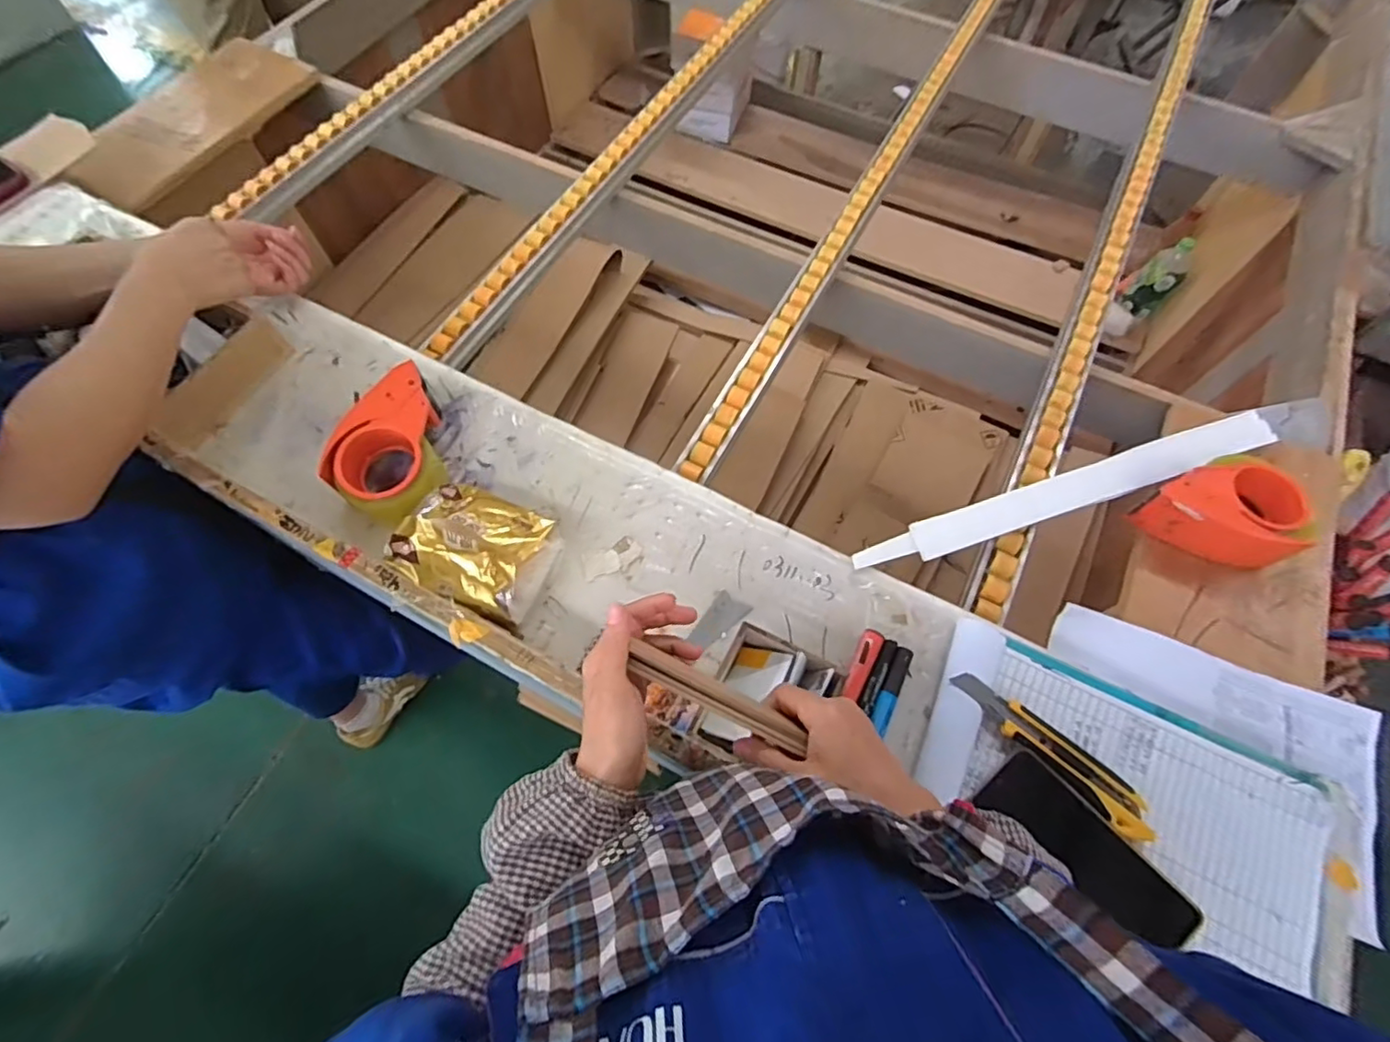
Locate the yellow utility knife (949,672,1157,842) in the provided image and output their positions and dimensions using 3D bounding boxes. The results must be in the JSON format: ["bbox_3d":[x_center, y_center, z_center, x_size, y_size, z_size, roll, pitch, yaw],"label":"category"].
[{"bbox_3d":[0.307,0.195,0.517,0.035,0.013,0.178,-40,71,-18],"label":"yellow utility knife"}]

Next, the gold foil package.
[{"bbox_3d":[-0.214,0.025,0.582,0.138,0.054,0.107,21,65,9],"label":"gold foil package"}]

